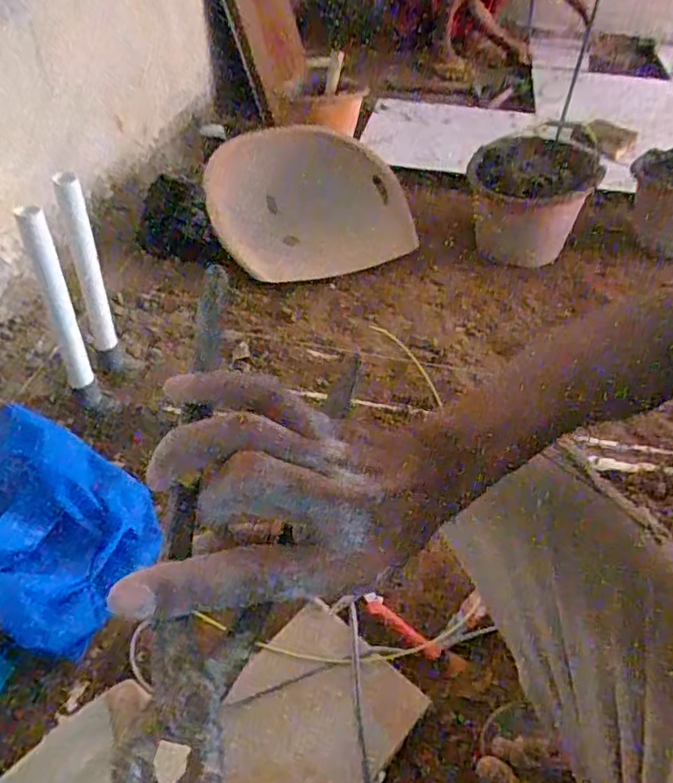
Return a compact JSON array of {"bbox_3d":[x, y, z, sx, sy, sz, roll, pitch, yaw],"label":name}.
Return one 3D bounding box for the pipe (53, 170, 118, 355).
[{"bbox_3d":[-0.359,-0.175,0.884,0.035,0.284,0.033,-22,49,-23],"label":"pipe"}]

